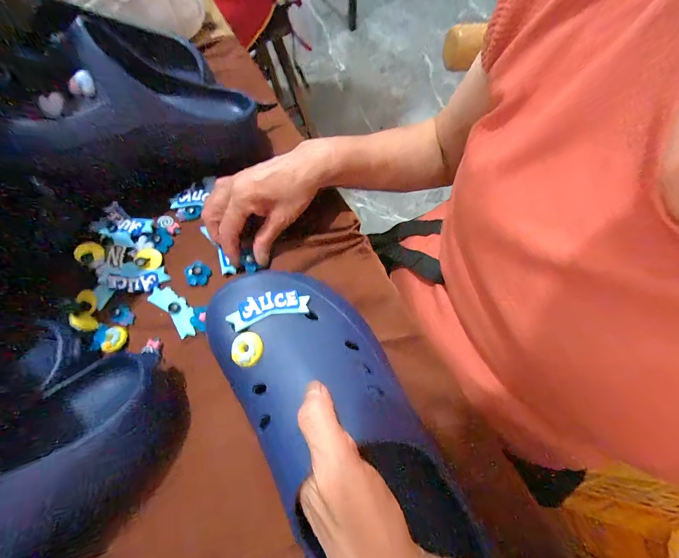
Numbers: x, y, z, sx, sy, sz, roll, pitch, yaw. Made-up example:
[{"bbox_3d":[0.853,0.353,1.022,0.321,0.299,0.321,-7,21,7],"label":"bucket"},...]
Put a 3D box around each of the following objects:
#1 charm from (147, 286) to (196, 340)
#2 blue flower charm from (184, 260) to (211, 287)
[{"bbox_3d":[-0.163,0.030,0.318,0.062,0.006,0.024,42,72,15],"label":"charm"},{"bbox_3d":[-0.146,-0.005,0.332,0.025,0.008,0.025,1,67,-1],"label":"blue flower charm"}]

